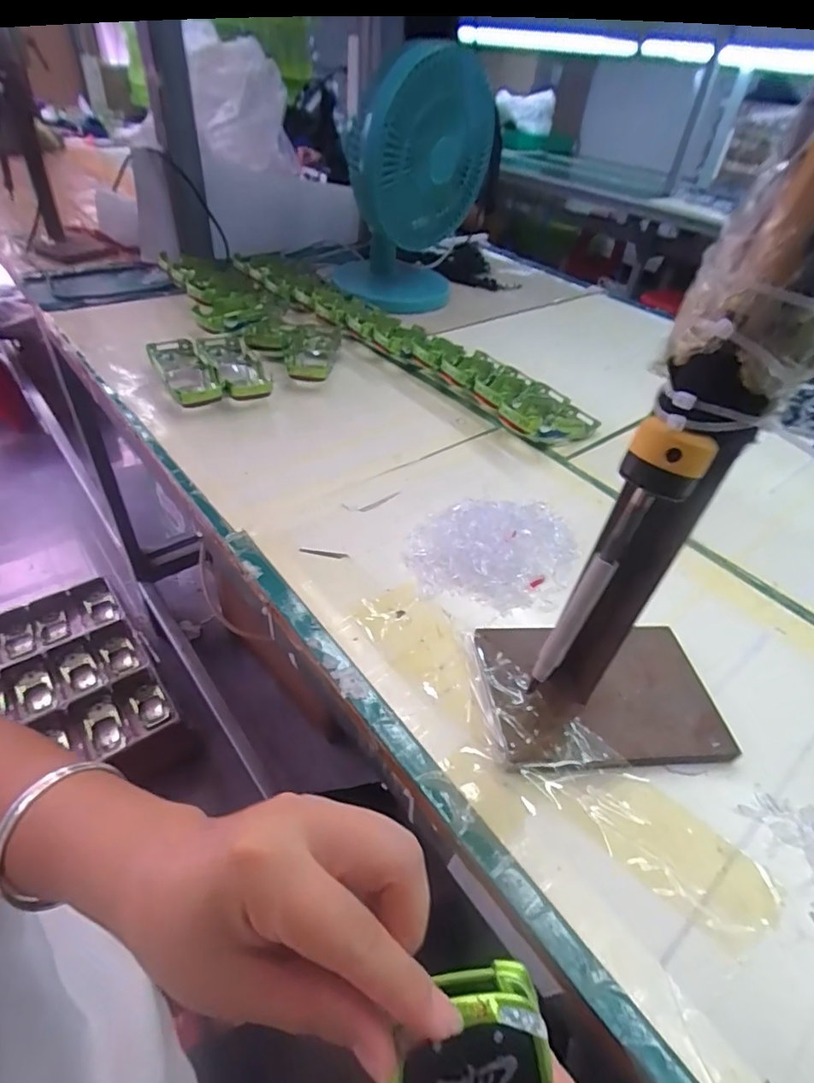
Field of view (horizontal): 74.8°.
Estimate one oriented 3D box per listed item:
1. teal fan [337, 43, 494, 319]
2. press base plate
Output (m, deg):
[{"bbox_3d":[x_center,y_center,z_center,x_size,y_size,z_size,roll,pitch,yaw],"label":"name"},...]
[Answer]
[{"bbox_3d":[0.006,-0.504,0.793,0.241,0.307,0.332,4,43,-3],"label":"teal fan"},{"bbox_3d":[0.126,0.100,0.353,0.145,0.013,0.099,0,44,-7],"label":"press base plate"}]

